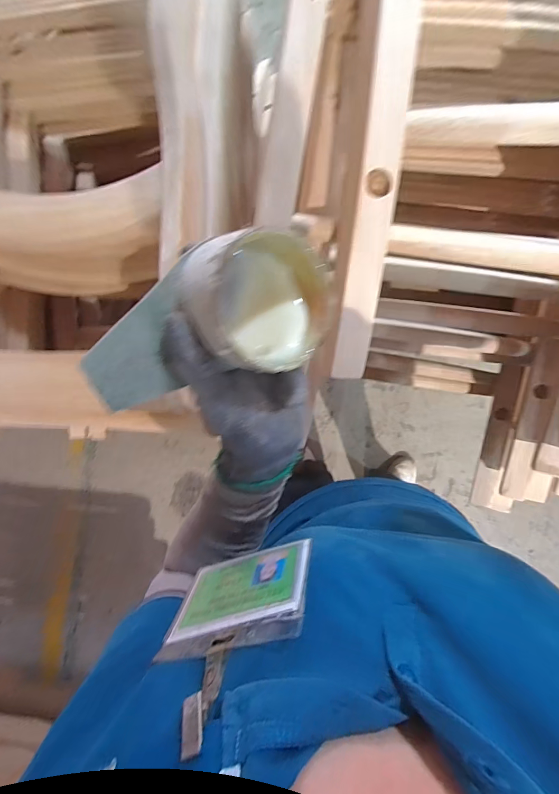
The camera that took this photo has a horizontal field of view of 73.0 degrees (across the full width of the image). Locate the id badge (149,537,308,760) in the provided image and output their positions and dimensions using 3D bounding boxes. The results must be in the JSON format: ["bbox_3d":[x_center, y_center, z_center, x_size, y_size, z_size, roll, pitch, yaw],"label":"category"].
[{"bbox_3d":[-0.030,0.140,0.230,0.093,0.126,0.008,-21,102,15],"label":"id badge"}]

